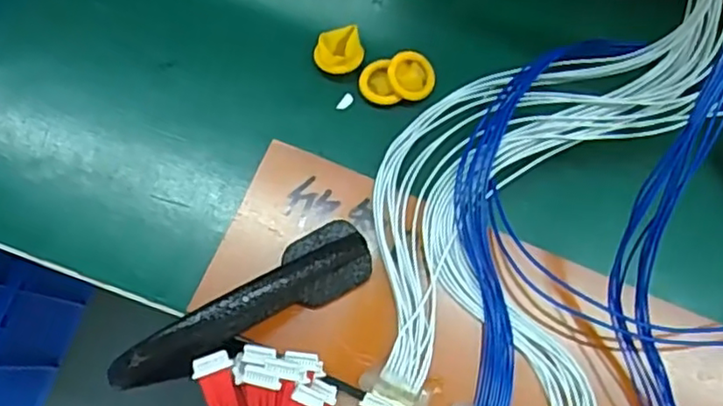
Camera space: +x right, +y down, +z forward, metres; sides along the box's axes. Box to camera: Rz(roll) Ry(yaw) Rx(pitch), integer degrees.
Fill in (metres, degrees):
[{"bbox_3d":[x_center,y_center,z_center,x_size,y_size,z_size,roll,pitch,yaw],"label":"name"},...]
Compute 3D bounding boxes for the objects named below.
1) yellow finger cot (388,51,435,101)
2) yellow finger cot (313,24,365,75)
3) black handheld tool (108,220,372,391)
[{"bbox_3d":[0.021,-0.052,0.266,0.019,0.008,0.018,0,76,0],"label":"yellow finger cot"},{"bbox_3d":[-0.009,-0.063,0.268,0.020,0.007,0.019,0,76,0],"label":"yellow finger cot"},{"bbox_3d":[-0.038,0.034,0.220,0.094,0.026,0.024,-27,77,-25],"label":"black handheld tool"}]

